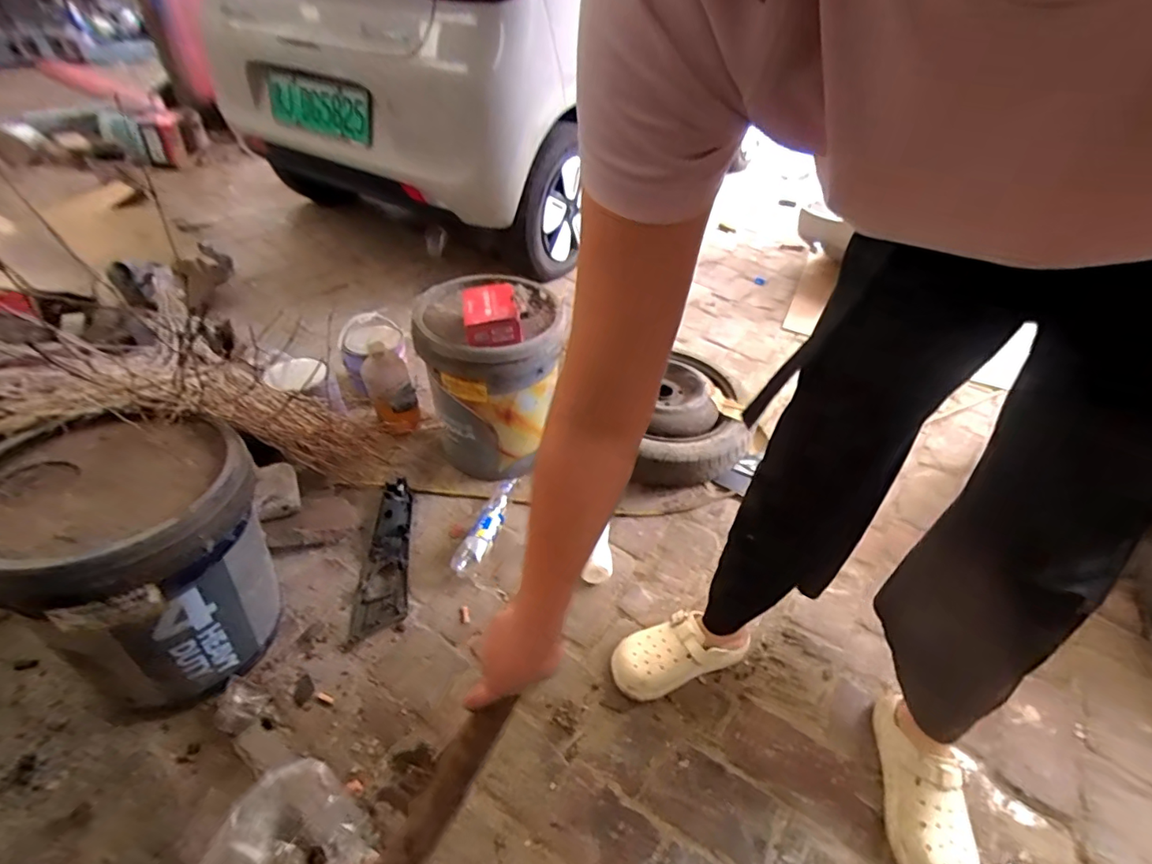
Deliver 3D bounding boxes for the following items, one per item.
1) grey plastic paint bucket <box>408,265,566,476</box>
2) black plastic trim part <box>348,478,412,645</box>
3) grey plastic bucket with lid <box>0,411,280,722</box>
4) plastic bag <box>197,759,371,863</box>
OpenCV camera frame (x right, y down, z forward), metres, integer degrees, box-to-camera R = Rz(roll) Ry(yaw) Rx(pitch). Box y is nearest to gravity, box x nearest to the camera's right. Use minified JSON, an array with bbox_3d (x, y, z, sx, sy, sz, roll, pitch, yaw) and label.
[{"bbox_3d":[-0.196,-0.135,1.146,0.286,0.382,0.306,-3,41,-13],"label":"grey plastic paint bucket"},{"bbox_3d":[-0.362,0.237,0.998,0.085,0.025,0.335,4,50,-9],"label":"black plastic trim part"},{"bbox_3d":[-0.593,0.185,0.726,0.257,0.384,0.266,5,39,-4],"label":"grey plastic bucket with lid"},{"bbox_3d":[-0.353,0.491,0.637,0.161,0.108,0.107,-8,42,-18],"label":"plastic bag"}]

